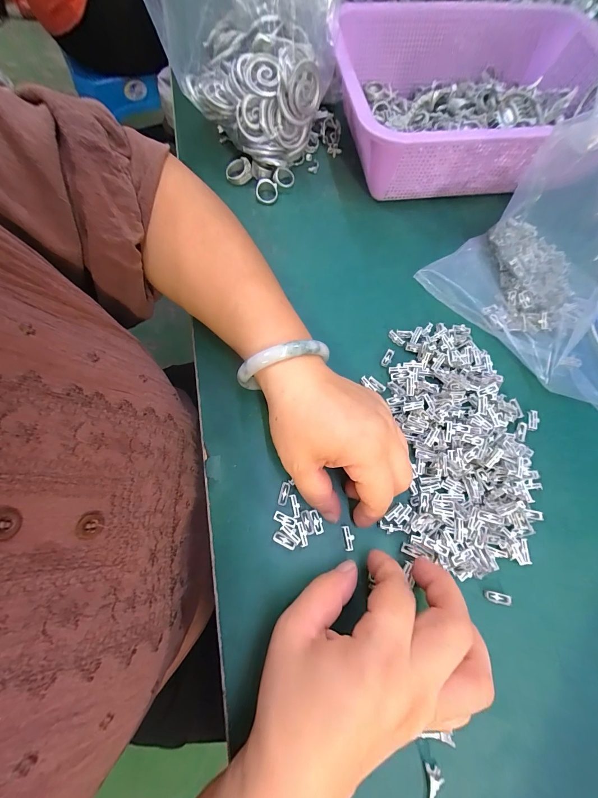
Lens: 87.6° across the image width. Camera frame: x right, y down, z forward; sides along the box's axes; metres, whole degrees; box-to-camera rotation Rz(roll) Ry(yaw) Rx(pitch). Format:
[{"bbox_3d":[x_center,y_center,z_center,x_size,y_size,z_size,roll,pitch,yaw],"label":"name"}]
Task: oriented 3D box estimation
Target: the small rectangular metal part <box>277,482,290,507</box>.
[{"bbox_3d":[-0.011,0.069,0.228,0.007,0.004,0.016,13,70,3],"label":"small rectangular metal part"}]

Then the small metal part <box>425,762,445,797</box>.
[{"bbox_3d":[0.077,0.222,0.176,0.009,0.006,0.020,5,69,1],"label":"small metal part"}]

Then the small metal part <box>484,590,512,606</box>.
[{"bbox_3d":[0.137,0.136,0.214,0.018,0.006,0.007,11,70,3],"label":"small metal part"}]

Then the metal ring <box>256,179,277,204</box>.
[{"bbox_3d":[-0.034,-0.219,0.330,0.022,0.005,0.025,4,93,-5],"label":"metal ring"}]

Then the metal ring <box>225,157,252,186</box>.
[{"bbox_3d":[-0.065,-0.246,0.338,0.027,0.014,0.026,3,98,22],"label":"metal ring"}]

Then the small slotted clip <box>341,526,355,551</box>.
[{"bbox_3d":[0.035,0.099,0.222,0.008,0.005,0.016,-8,70,-4],"label":"small slotted clip"}]

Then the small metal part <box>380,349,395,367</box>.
[{"bbox_3d":[0.078,-0.036,0.272,0.007,0.004,0.017,30,72,9],"label":"small metal part"}]

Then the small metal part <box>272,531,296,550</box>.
[{"bbox_3d":[-0.010,0.099,0.218,0.017,0.004,0.007,27,71,8],"label":"small metal part"}]

